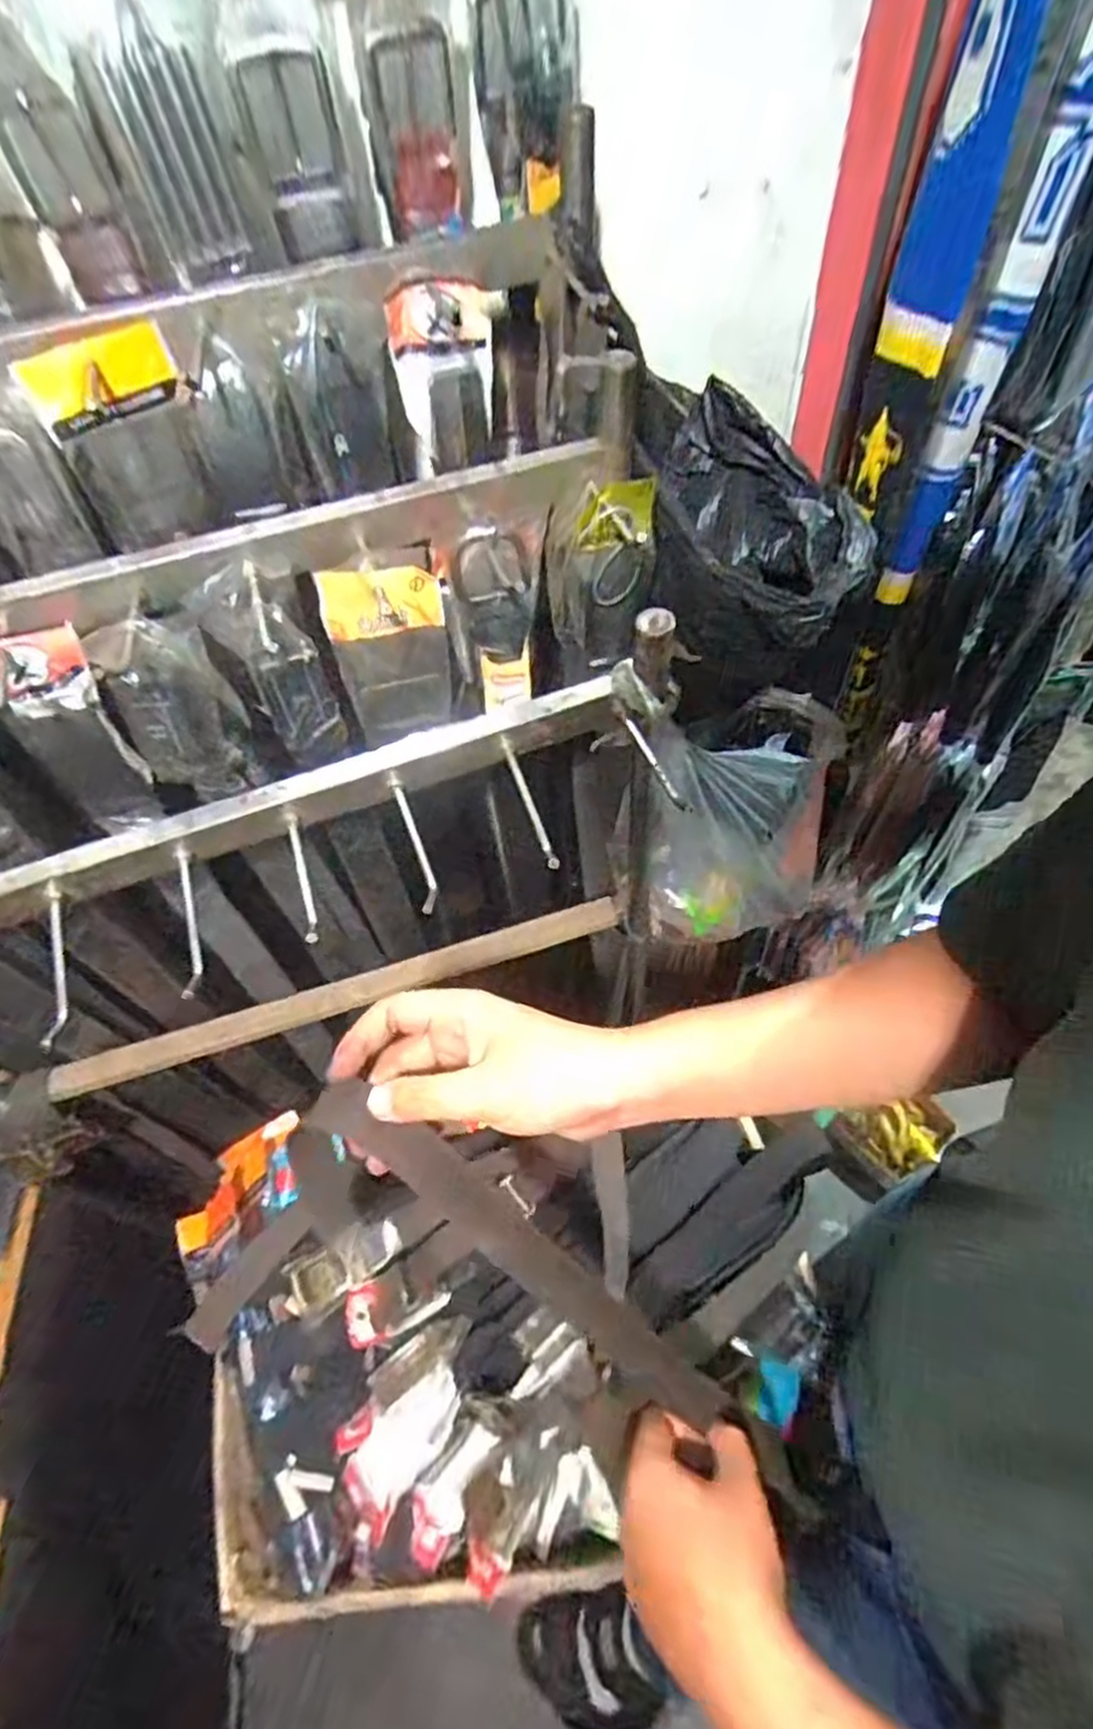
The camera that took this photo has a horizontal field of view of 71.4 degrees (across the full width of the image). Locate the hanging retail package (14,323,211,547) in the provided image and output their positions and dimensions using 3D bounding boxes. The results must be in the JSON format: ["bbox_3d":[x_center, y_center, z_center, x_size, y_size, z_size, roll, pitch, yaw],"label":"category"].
[{"bbox_3d":[-0.258,-0.263,0.477,0.080,0.112,0.013,-24,56,-13],"label":"hanging retail package"}]

